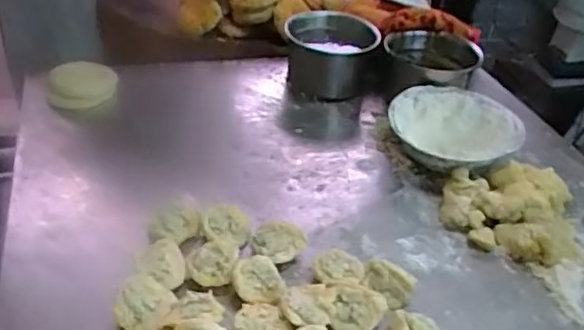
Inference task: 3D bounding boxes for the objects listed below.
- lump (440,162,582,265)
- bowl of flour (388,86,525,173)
[{"bbox_3d":[0.272,0.049,0.737,0.160,0.049,0.144,15,36,12],"label":"lump"},{"bbox_3d":[0.229,-0.040,0.838,0.170,0.081,0.166,4,35,-3],"label":"bowl of flour"}]

